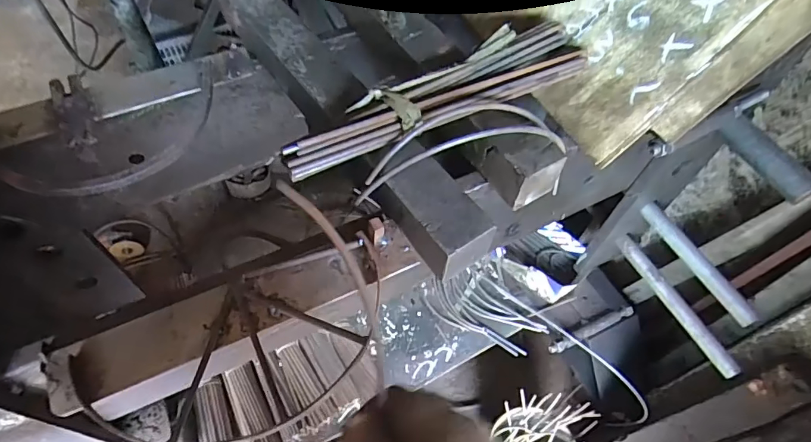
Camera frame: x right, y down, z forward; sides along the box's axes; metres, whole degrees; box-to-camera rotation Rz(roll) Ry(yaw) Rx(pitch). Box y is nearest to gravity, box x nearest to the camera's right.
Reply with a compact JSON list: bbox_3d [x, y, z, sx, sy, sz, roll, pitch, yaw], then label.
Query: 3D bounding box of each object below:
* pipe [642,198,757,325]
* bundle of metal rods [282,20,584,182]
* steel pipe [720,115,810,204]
[{"bbox_3d":[0.426,0.058,0.697,0.026,0.028,0.209,-20,60,-14],"label":"pipe"},{"bbox_3d":[0.037,-0.119,0.433,0.319,0.027,0.061,-26,62,-18],"label":"bundle of metal rods"},{"bbox_3d":[0.415,-0.072,0.544,0.032,0.027,0.113,-26,62,-17],"label":"steel pipe"}]

